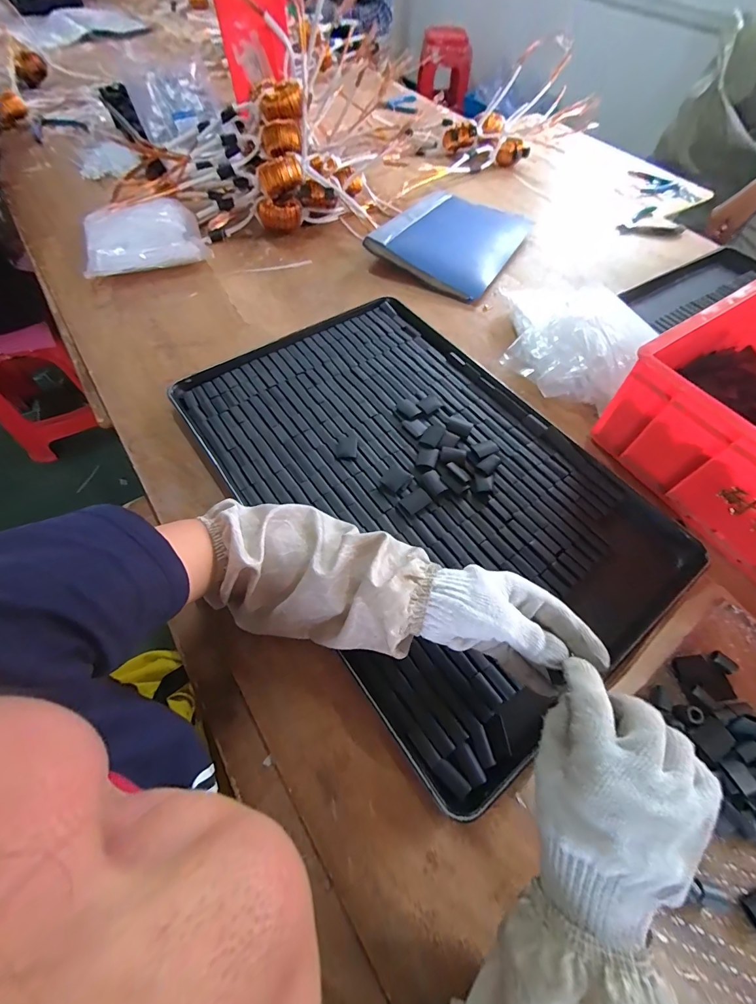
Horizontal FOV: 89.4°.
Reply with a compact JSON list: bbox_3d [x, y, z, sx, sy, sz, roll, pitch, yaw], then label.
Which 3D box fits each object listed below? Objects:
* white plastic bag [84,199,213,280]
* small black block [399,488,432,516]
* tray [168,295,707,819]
[{"bbox_3d":[-0.445,-0.508,0.721,0.209,0.045,0.199,-18,63,-13],"label":"white plastic bag"},{"bbox_3d":[0.045,-0.001,0.450,0.034,0.004,0.024,-32,67,-20],"label":"small black block"},{"bbox_3d":[0.042,-0.047,0.483,0.390,0.028,0.583,-32,67,-20],"label":"tray"}]

